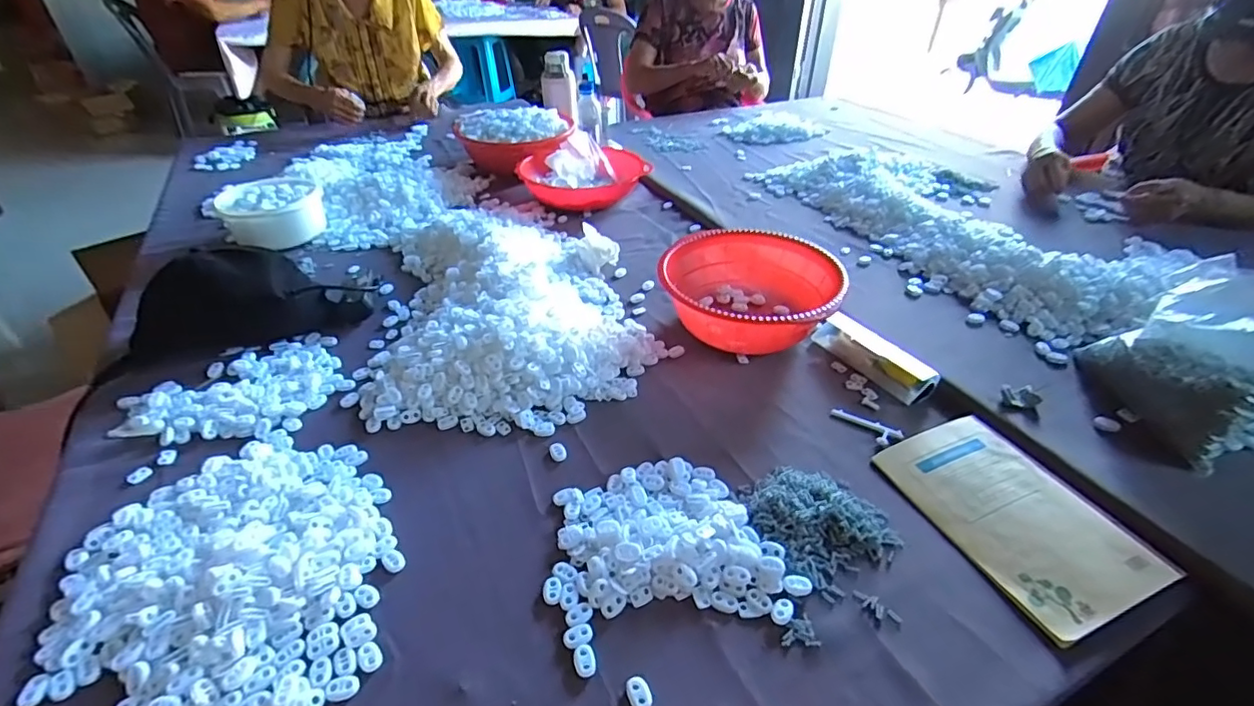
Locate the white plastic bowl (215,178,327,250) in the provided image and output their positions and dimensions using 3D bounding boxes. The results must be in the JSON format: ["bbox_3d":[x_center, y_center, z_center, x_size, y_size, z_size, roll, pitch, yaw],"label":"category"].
[{"bbox_3d":[-0.628,-0.251,1.002,0.156,0.075,0.158,0,37,0],"label":"white plastic bowl"}]

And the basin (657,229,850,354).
[{"bbox_3d":[0.163,-0.080,0.755,0.231,0.083,0.232,0,37,0],"label":"basin"}]

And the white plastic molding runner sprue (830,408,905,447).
[{"bbox_3d":[0.259,0.079,0.609,0.075,0.006,0.024,26,44,30],"label":"white plastic molding runner sprue"}]

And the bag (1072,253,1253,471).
[{"bbox_3d":[0.587,-0.006,0.567,0.135,0.167,0.162,-13,39,-17],"label":"bag"}]

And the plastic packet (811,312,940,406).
[{"bbox_3d":[0.299,0.002,0.686,0.039,0.039,0.158,-20,41,-24],"label":"plastic packet"}]

